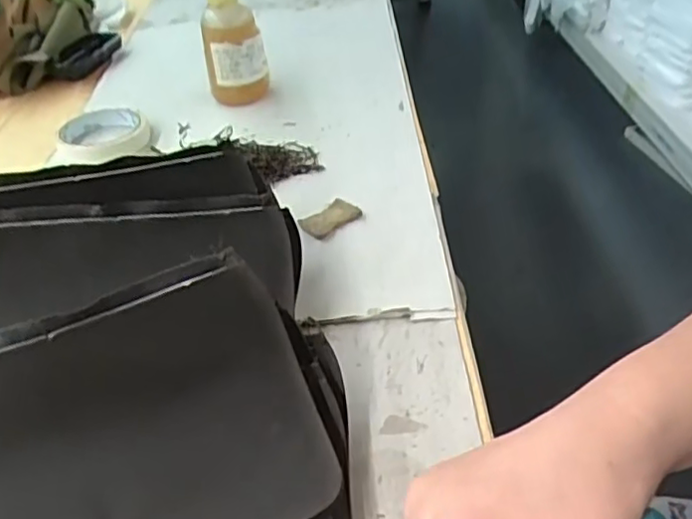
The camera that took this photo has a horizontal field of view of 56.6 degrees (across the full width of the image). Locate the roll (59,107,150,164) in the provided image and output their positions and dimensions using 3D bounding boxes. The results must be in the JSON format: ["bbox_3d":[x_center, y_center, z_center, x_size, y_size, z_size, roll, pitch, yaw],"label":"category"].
[{"bbox_3d":[-0.236,-0.123,0.627,0.084,0.019,0.084,-7,40,-6],"label":"roll"}]

